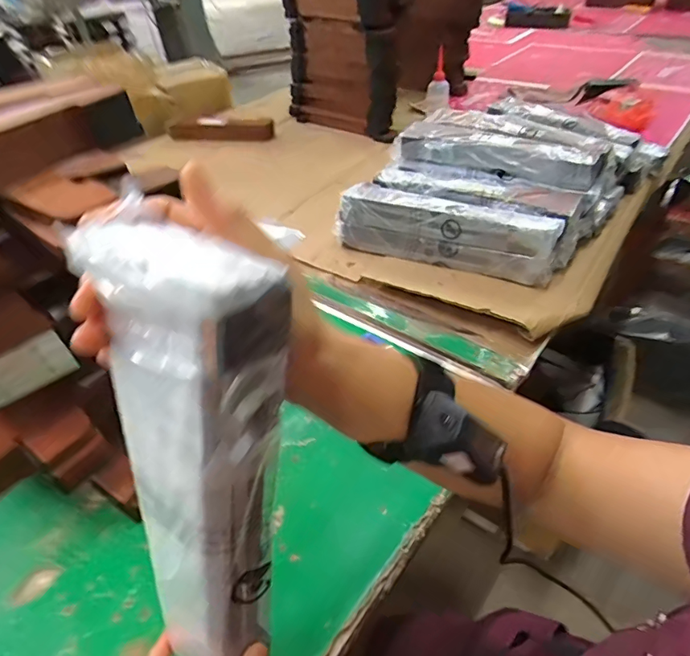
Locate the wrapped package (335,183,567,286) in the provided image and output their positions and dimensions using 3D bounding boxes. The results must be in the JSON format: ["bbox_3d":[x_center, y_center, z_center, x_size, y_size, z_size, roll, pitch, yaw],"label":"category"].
[{"bbox_3d":[0.171,-0.167,0.795,0.360,0.103,0.084,15,46,18],"label":"wrapped package"}]

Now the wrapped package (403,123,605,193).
[{"bbox_3d":[0.278,-0.323,0.853,0.360,0.048,0.091,23,49,25],"label":"wrapped package"}]

